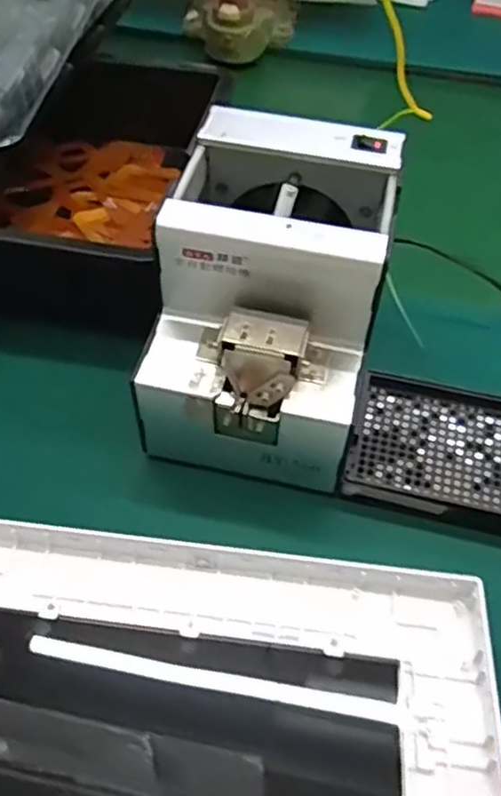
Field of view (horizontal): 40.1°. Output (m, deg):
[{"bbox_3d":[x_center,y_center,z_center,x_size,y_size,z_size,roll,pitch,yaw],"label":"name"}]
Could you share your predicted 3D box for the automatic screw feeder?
[{"bbox_3d":[0.013,-0.059,0.415,0.128,0.136,0.177,12,52,7],"label":"automatic screw feeder"}]

